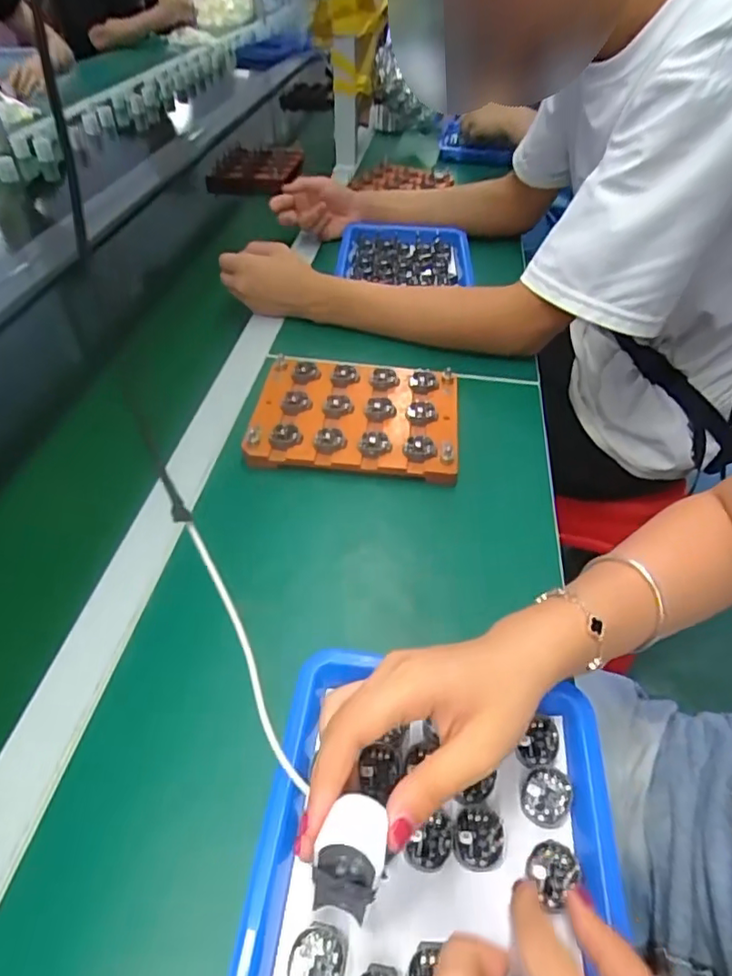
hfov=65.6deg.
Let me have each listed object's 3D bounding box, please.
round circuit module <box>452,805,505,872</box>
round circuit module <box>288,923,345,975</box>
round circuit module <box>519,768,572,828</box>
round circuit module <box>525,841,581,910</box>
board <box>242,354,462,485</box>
[{"bbox_3d":[0.058,0.182,0.296,0.027,0.008,0.027,0,46,0],"label":"round circuit module"},{"bbox_3d":[-0.022,0.215,0.257,0.025,0.004,0.027,0,46,0],"label":"round circuit module"},{"bbox_3d":[0.098,0.167,0.308,0.025,0.007,0.027,0,46,0],"label":"round circuit module"},{"bbox_3d":[0.093,0.192,0.285,0.023,0.010,0.025,0,46,0],"label":"round circuit module"},{"bbox_3d":[-0.009,-0.069,0.547,0.190,0.029,0.147,5,46,4],"label":"board"}]

